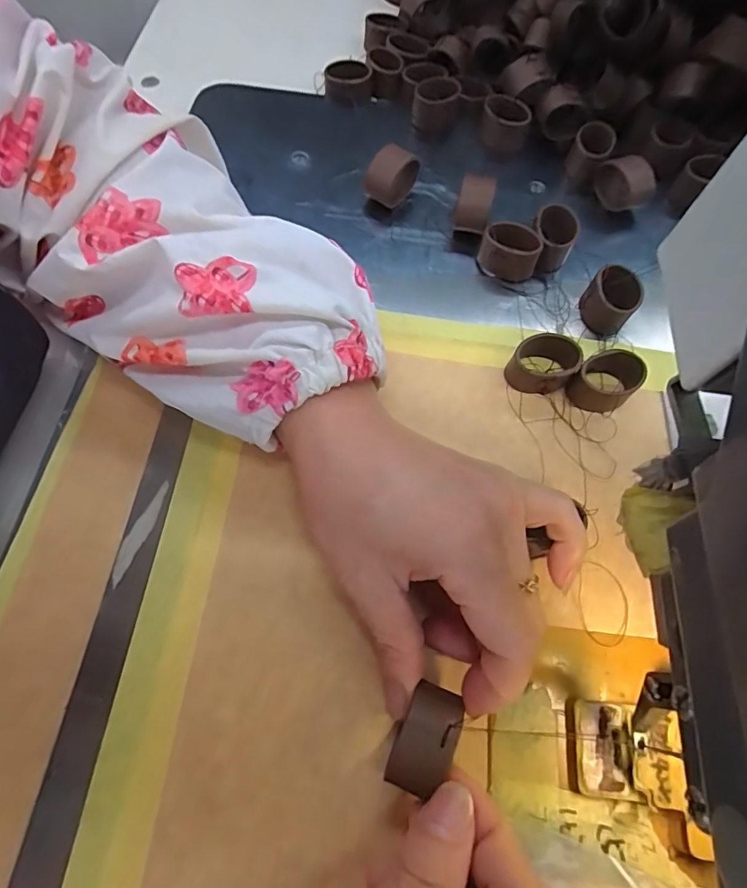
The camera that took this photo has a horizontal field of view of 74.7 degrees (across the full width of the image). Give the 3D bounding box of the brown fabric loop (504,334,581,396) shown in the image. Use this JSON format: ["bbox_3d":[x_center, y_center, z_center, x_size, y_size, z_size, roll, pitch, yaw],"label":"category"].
[{"bbox_3d":[0.083,-0.039,0.235,0.028,0.017,0.028,2,65,-4],"label":"brown fabric loop"}]

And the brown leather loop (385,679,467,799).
[{"bbox_3d":[0.017,0.097,0.162,0.018,0.011,0.032,20,64,10],"label":"brown leather loop"}]

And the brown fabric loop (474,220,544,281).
[{"bbox_3d":[0.074,-0.103,0.264,0.029,0.023,0.023,40,68,13],"label":"brown fabric loop"}]

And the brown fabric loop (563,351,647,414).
[{"bbox_3d":[0.113,-0.031,0.234,0.035,0.016,0.023,-30,71,-17],"label":"brown fabric loop"}]

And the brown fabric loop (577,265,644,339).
[{"bbox_3d":[0.122,-0.075,0.252,0.025,0.018,0.028,36,68,12],"label":"brown fabric loop"}]

